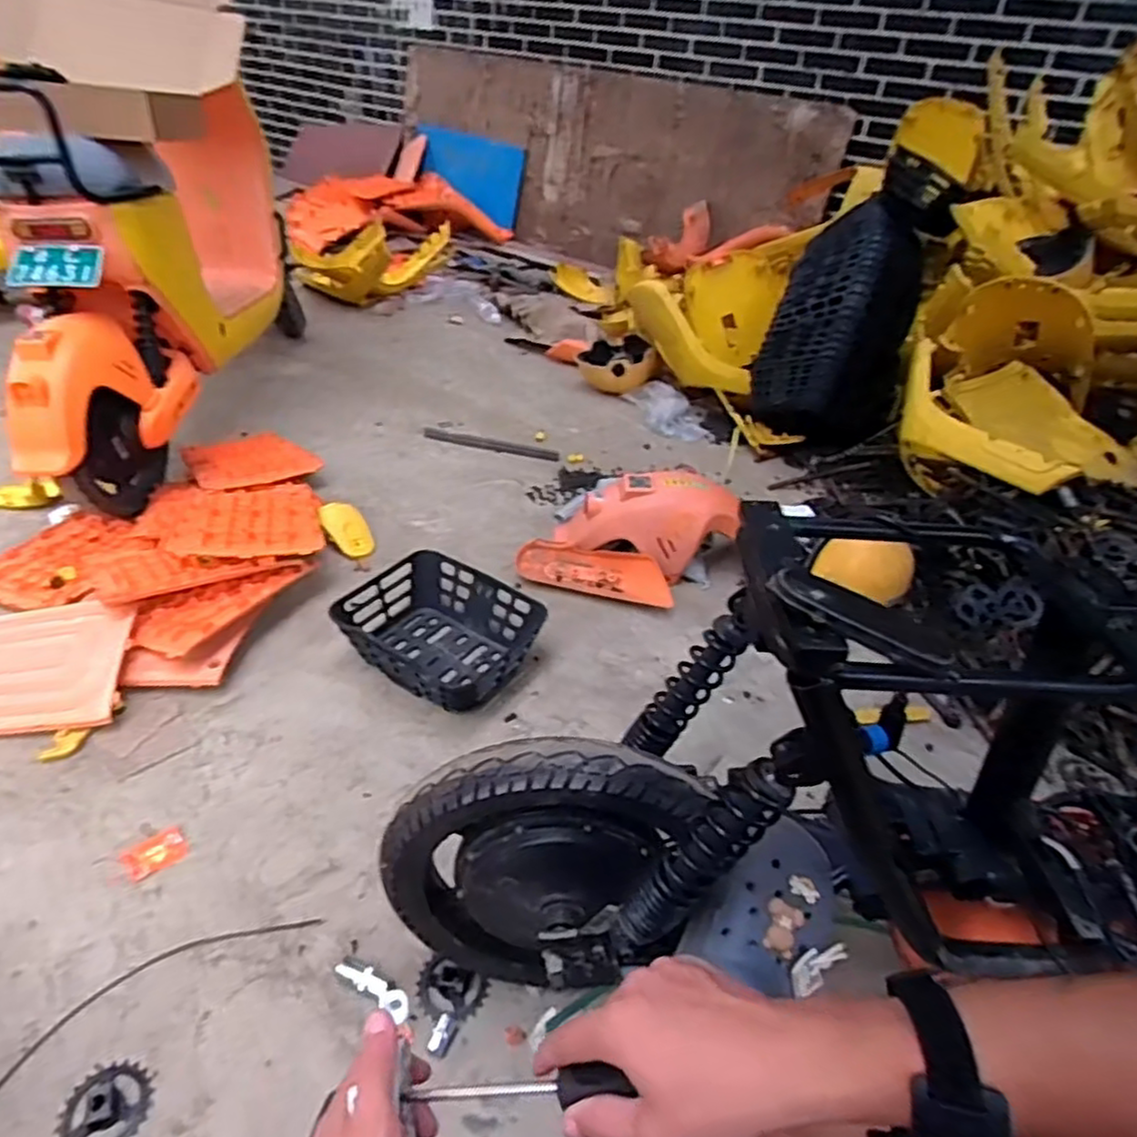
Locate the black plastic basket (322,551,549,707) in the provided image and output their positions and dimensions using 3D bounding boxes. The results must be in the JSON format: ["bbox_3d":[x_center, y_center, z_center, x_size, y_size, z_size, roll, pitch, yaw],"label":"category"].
[{"bbox_3d":[-0.240,0.115,1.305,0.331,0.104,0.270,24,41,21],"label":"black plastic basket"}]

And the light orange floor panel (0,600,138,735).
[{"bbox_3d":[-0.898,0.162,1.155,0.322,0.013,0.240,-6,49,-9],"label":"light orange floor panel"}]

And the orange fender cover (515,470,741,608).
[{"bbox_3d":[0.134,-0.079,1.535,0.420,0.214,0.271,17,39,13],"label":"orange fender cover"}]

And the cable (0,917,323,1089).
[{"bbox_3d":[-0.484,0.553,0.748,0.243,0.008,0.436,12,38,6],"label":"cable"}]

